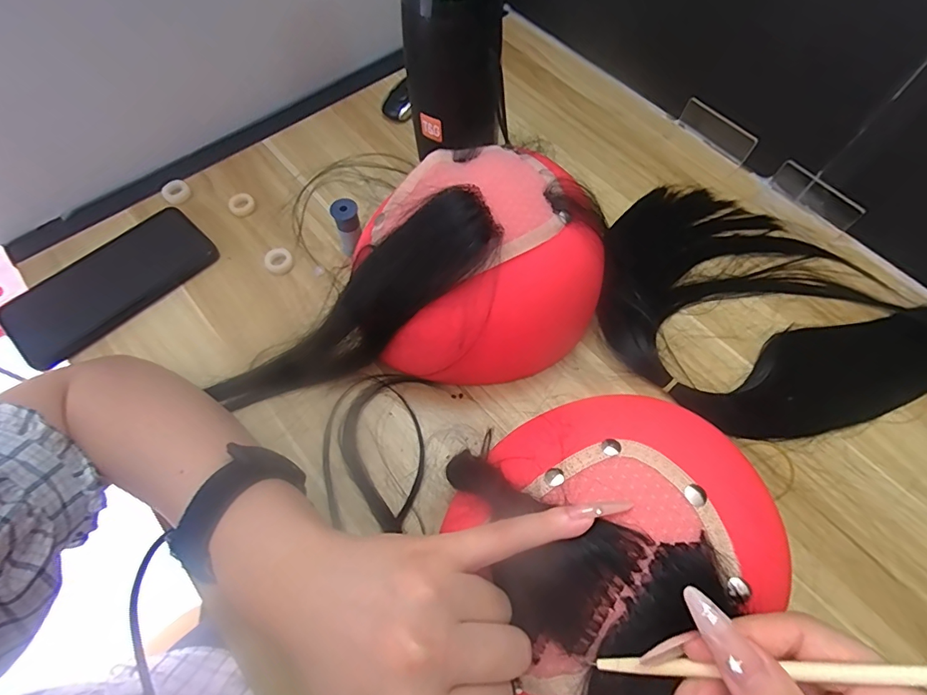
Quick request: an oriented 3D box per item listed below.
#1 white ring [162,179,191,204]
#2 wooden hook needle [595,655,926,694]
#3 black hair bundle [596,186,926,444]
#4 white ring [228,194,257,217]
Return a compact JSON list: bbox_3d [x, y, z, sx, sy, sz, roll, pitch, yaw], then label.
[{"bbox_3d":[-0.267,-0.146,0.422,0.023,0.008,0.023,0,64,-1],"label":"white ring"},{"bbox_3d":[0.137,0.111,0.154,0.176,0.004,0.008,-13,62,21],"label":"wooden hook needle"},{"bbox_3d":[0.268,-0.008,0.371,0.331,0.011,0.213,35,68,15],"label":"black hair bundle"},{"bbox_3d":[-0.199,-0.129,0.409,0.023,0.007,0.019,-27,68,-13],"label":"white ring"}]

